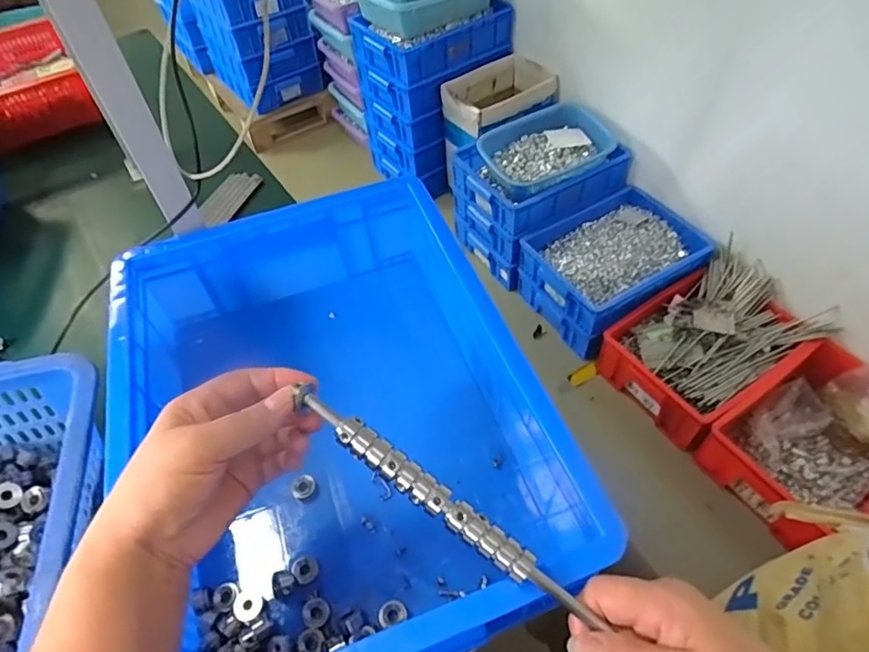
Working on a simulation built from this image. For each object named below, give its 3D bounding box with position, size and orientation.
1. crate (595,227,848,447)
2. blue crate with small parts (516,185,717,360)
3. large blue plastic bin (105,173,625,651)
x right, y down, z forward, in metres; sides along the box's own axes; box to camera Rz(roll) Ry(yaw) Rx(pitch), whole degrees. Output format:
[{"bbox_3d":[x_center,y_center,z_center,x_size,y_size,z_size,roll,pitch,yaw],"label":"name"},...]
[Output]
[{"bbox_3d":[0.670,0.025,1.327,0.466,0.164,0.333,-28,55,-18],"label":"crate"},{"bbox_3d":[0.484,-0.169,1.503,0.463,0.171,0.323,-31,56,-20],"label":"blue crate with small parts"},{"bbox_3d":[-0.088,0.067,0.455,0.298,0.115,0.405,-18,52,-11],"label":"large blue plastic bin"}]

